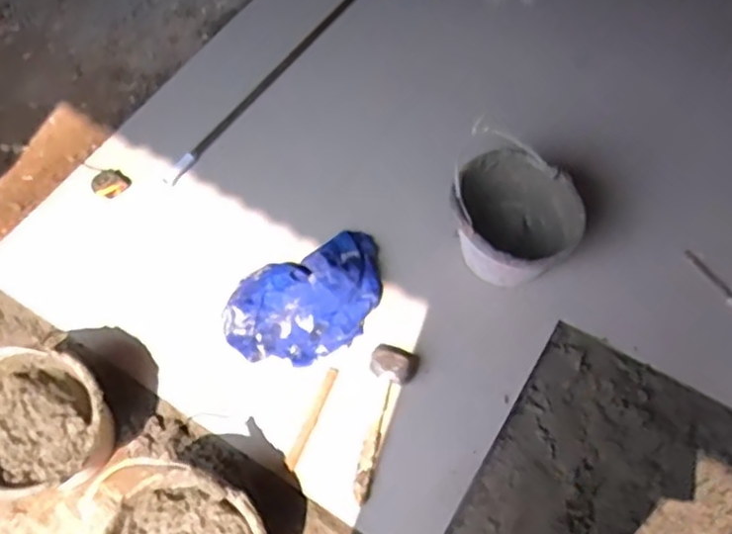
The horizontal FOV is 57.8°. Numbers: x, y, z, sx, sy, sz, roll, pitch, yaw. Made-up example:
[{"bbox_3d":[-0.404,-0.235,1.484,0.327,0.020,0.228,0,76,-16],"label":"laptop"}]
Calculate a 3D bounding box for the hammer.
[{"bbox_3d":[0.029,0.308,1.349,0.100,0.056,0.324,13,62,8],"label":"hammer"}]

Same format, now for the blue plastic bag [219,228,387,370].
[{"bbox_3d":[-0.127,0.066,1.482,0.386,0.080,0.269,-23,63,-11],"label":"blue plastic bag"}]

